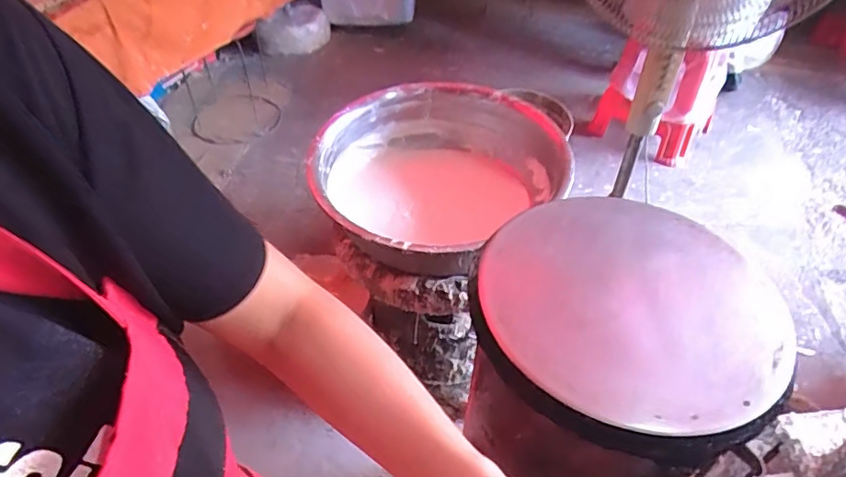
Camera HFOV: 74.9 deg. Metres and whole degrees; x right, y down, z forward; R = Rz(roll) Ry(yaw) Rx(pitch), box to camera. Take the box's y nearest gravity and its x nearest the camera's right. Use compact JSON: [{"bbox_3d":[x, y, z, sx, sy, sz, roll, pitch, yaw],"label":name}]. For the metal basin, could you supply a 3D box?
[{"bbox_3d":[0.018,-0.120,1.168,0.493,0.217,0.493,0,45,0],"label":"metal basin"}]

